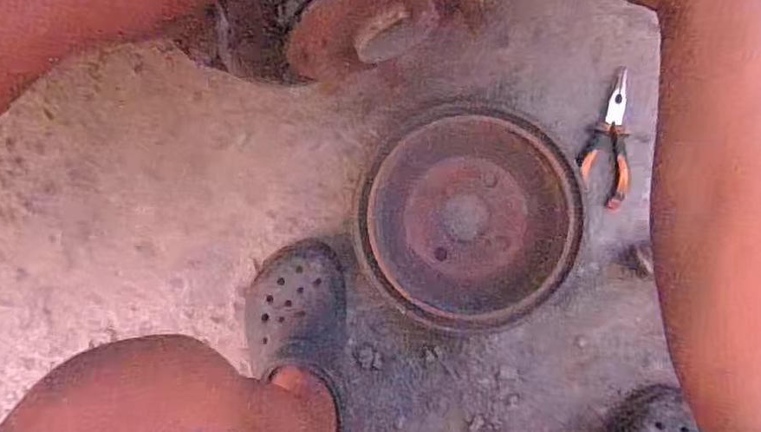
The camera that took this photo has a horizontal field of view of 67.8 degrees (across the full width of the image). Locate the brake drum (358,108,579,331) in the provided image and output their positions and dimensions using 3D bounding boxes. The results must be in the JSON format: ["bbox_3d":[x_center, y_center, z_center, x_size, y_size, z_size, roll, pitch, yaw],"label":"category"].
[{"bbox_3d":[0.098,0.001,0.621,0.233,0.063,0.250,0,90,4],"label":"brake drum"}]

